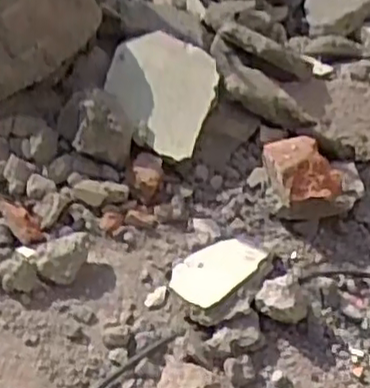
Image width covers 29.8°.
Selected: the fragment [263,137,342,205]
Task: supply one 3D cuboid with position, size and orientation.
[{"bbox_3d":[0.133,-0.023,0.774,0.084,0.055,0.098,1,47,-3],"label":"fragment"}]

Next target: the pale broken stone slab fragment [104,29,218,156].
[{"bbox_3d":[-0.020,-0.126,0.818,0.117,0.026,0.168,-32,64,-3],"label":"pale broken stone slab fragment"}]

